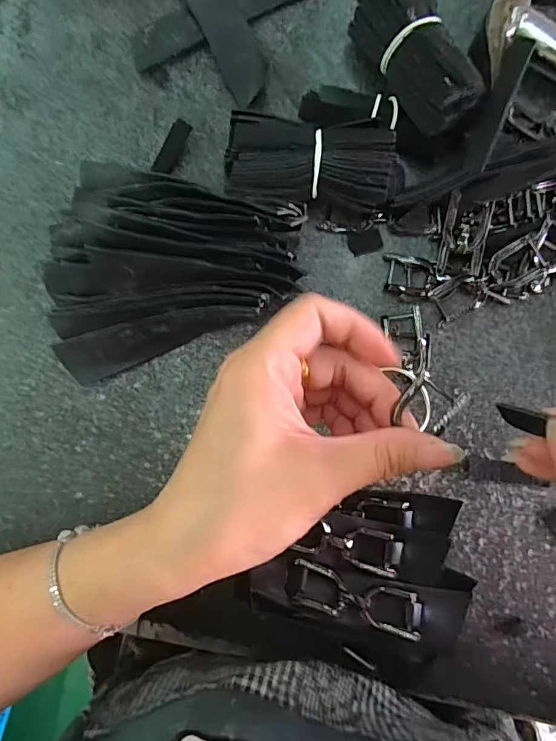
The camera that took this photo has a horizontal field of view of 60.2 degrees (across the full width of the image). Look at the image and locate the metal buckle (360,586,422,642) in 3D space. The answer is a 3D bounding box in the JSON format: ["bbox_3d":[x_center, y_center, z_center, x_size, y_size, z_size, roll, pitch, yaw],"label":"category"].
[{"bbox_3d":[0.059,0.124,0.249,0.033,0.006,0.022,17,59,2],"label":"metal buckle"}]

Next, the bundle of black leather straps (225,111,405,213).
[{"bbox_3d":[0.021,-0.115,0.271,0.093,0.032,0.050,0,86,2],"label":"bundle of black leather straps"}]

